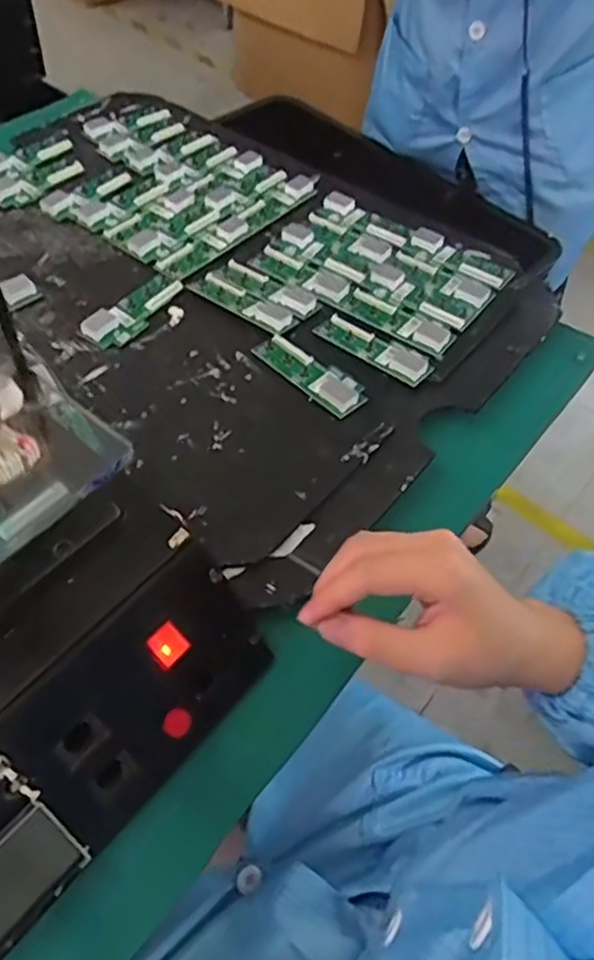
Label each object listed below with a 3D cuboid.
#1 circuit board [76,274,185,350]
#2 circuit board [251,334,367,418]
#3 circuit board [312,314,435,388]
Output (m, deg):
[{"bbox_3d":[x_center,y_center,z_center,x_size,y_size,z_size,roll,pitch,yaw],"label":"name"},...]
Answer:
[{"bbox_3d":[-0.136,-0.148,0.575,0.036,0.015,0.100,28,58,16],"label":"circuit board"},{"bbox_3d":[0.012,-0.086,0.541,0.036,0.008,0.100,-37,64,-25],"label":"circuit board"},{"bbox_3d":[0.063,-0.110,0.563,0.102,0.008,0.034,35,60,20],"label":"circuit board"}]

